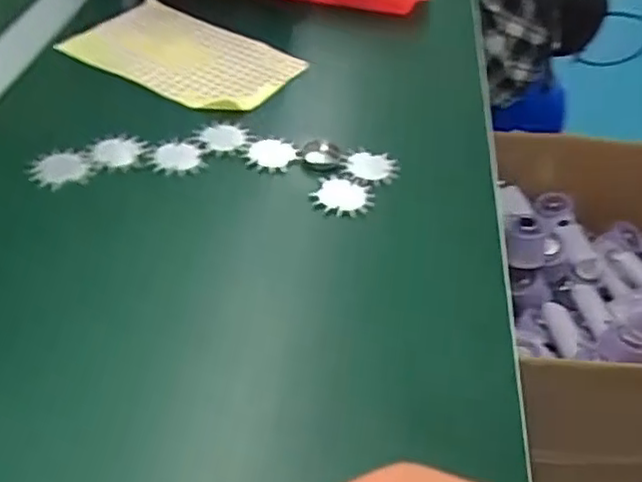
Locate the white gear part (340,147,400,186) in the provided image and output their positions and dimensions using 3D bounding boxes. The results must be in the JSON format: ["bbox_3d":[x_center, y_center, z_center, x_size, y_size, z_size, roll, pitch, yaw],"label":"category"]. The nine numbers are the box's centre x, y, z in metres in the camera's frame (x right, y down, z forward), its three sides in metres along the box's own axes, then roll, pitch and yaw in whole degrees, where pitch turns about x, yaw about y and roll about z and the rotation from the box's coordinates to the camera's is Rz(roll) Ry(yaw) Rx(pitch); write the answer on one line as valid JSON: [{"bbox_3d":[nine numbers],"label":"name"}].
[{"bbox_3d":[0.037,-0.057,0.507,0.041,0.007,0.035,7,43,0],"label":"white gear part"}]

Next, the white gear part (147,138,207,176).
[{"bbox_3d":[-0.104,-0.060,0.488,0.037,0.009,0.034,4,43,-3],"label":"white gear part"}]

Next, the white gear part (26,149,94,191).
[{"bbox_3d":[-0.180,-0.049,0.467,0.039,0.011,0.034,-18,48,-25],"label":"white gear part"}]

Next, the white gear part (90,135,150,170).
[{"bbox_3d":[-0.145,-0.064,0.484,0.037,0.011,0.031,-21,49,-27],"label":"white gear part"}]

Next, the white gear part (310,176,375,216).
[{"bbox_3d":[0.016,-0.033,0.483,0.039,0.006,0.037,21,44,15],"label":"white gear part"}]

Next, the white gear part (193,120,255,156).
[{"bbox_3d":[-0.075,-0.079,0.512,0.039,0.005,0.036,4,43,-3],"label":"white gear part"}]

